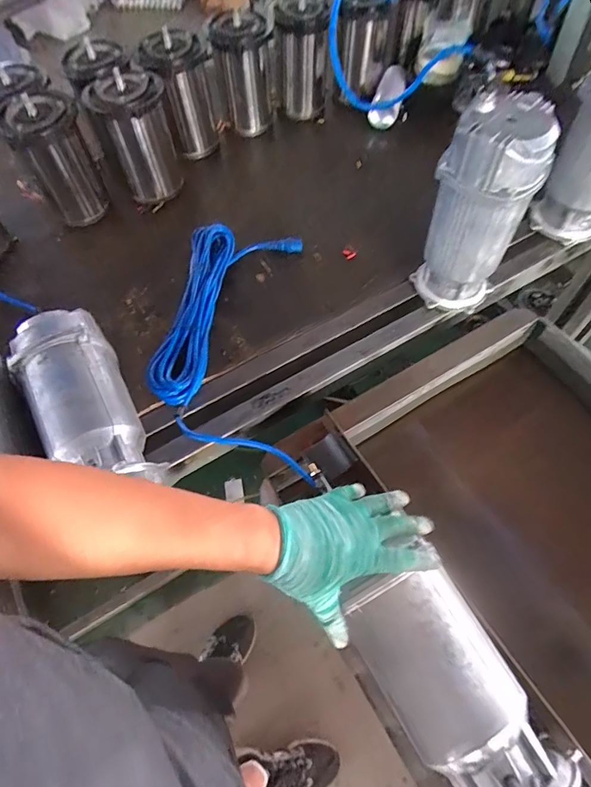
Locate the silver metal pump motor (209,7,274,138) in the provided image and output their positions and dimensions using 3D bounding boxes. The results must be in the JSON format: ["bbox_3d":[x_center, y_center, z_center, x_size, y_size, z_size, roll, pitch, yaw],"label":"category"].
[{"bbox_3d":[-0.118,-0.711,1.009,0.124,0.214,0.121,-7,60,-2],"label":"silver metal pump motor"}]

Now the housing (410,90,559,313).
[{"bbox_3d":[0.273,-0.266,0.686,0.126,0.301,0.120,29,65,17],"label":"housing"}]

